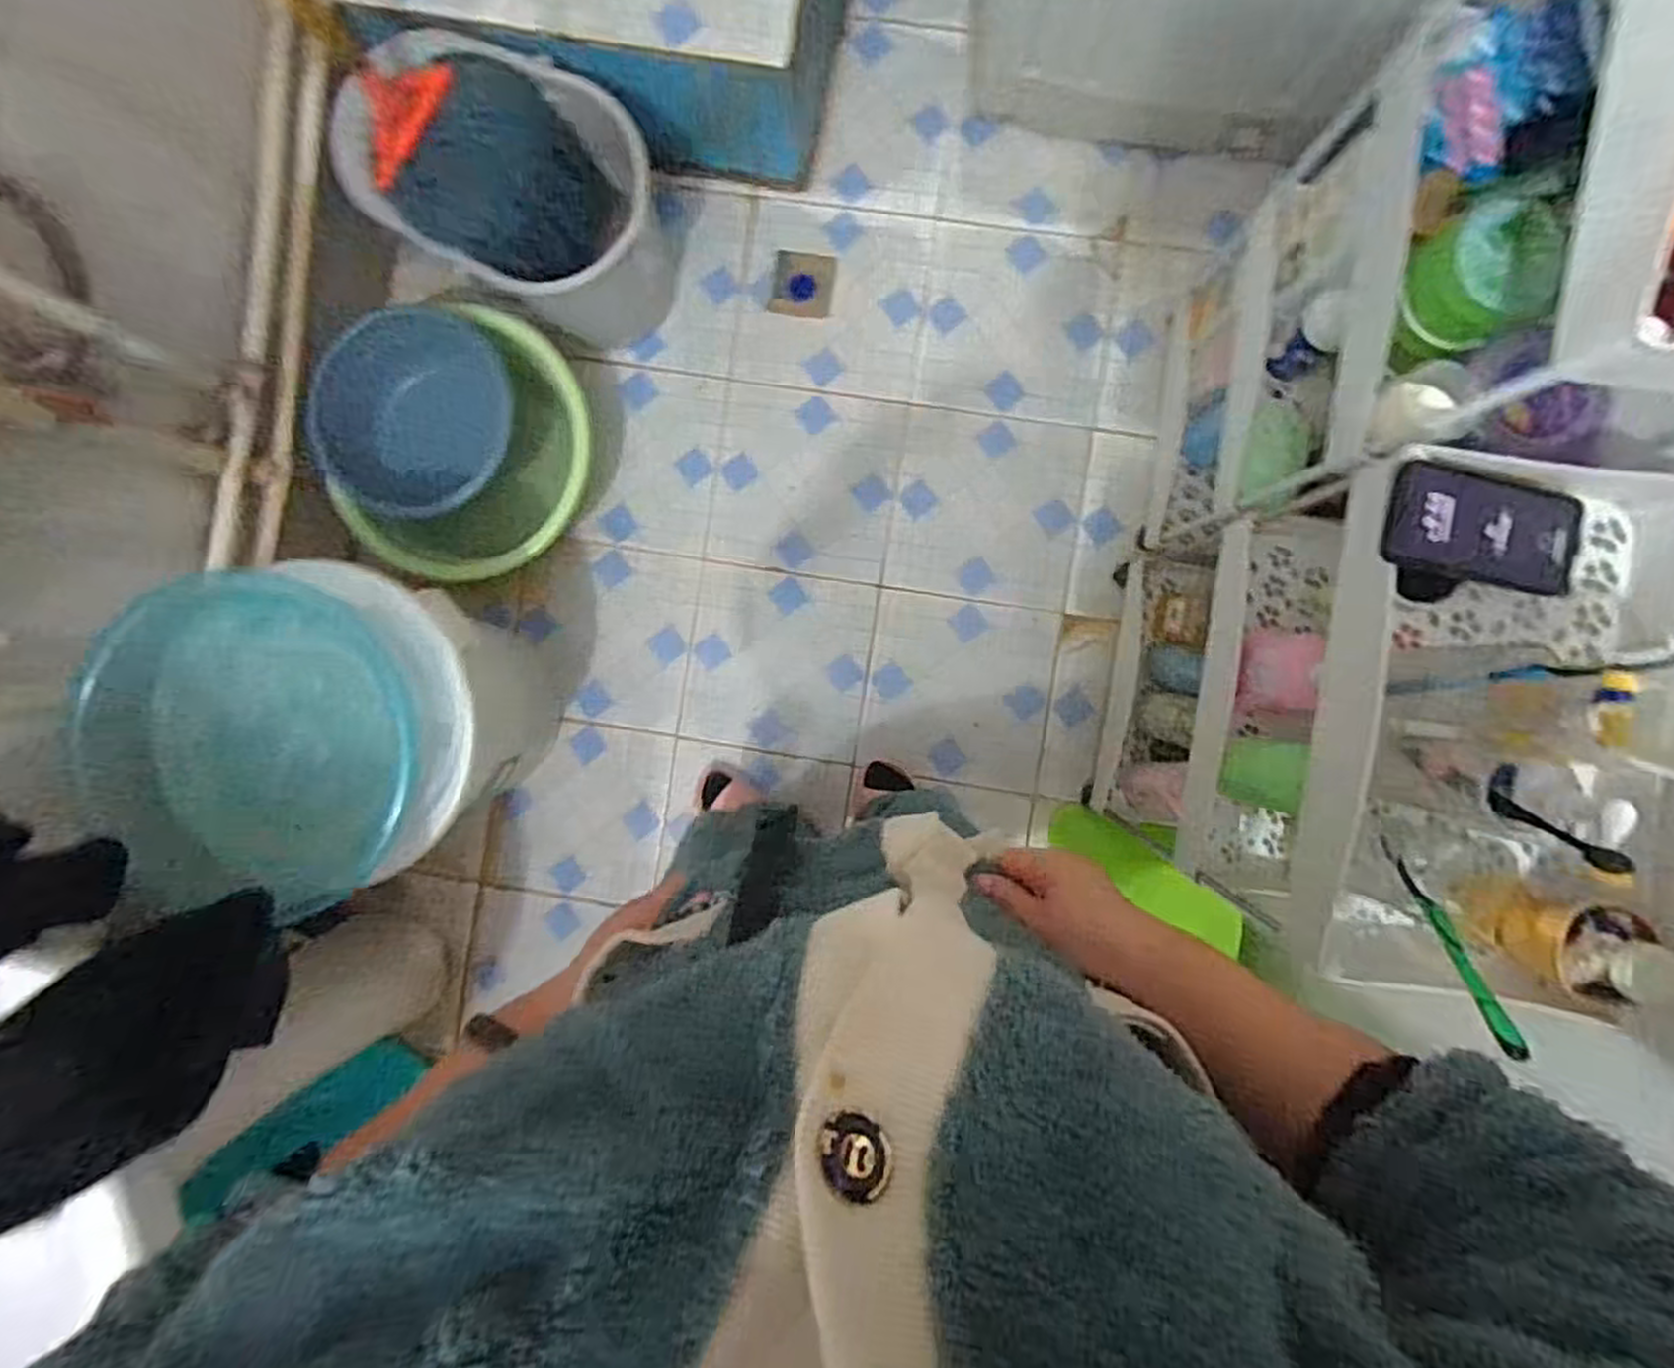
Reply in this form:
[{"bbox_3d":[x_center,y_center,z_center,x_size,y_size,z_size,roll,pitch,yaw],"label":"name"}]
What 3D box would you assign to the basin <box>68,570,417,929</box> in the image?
[{"bbox_3d":[-0.622,0.059,0.834,0.324,0.114,0.352,0,92,2],"label":"basin"}]

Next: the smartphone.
[{"bbox_3d":[0.471,-0.113,0.571,0.150,0.011,0.072,9,101,-8],"label":"smartphone"}]

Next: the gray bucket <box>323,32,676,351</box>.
[{"bbox_3d":[-0.452,-0.689,1.129,0.420,0.282,0.273,22,93,2],"label":"gray bucket"}]

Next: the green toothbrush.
[{"bbox_3d":[0.427,0.178,0.551,0.017,0.167,0.018,6,126,2],"label":"green toothbrush"}]

